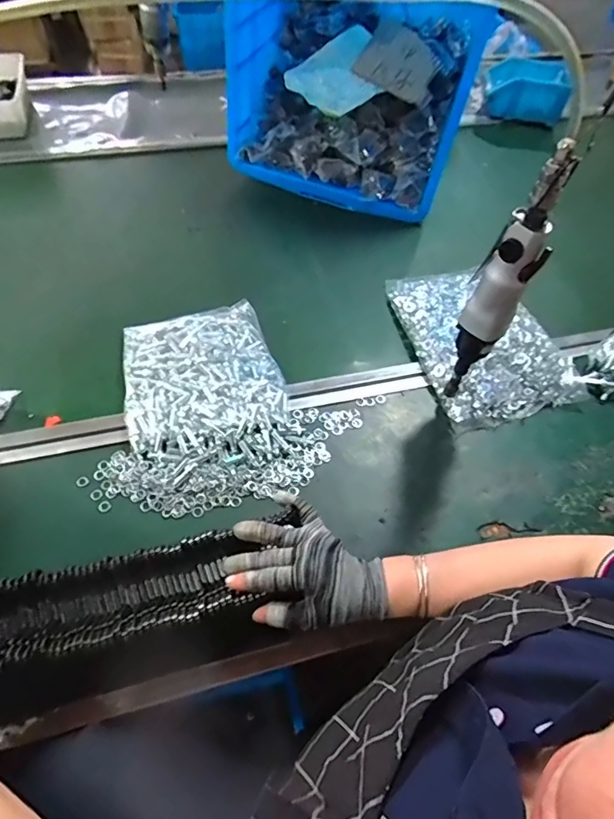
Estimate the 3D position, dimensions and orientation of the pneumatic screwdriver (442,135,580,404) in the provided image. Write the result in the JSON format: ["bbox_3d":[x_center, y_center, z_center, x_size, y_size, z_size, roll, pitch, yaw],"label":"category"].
[{"bbox_3d":[0.200,-0.117,0.508,0.051,0.285,0.040,33,61,17],"label":"pneumatic screwdriver"}]

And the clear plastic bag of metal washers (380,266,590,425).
[{"bbox_3d":[0.249,-0.112,0.699,0.202,0.045,0.275,-12,56,-14],"label":"clear plastic bag of metal washers"}]

